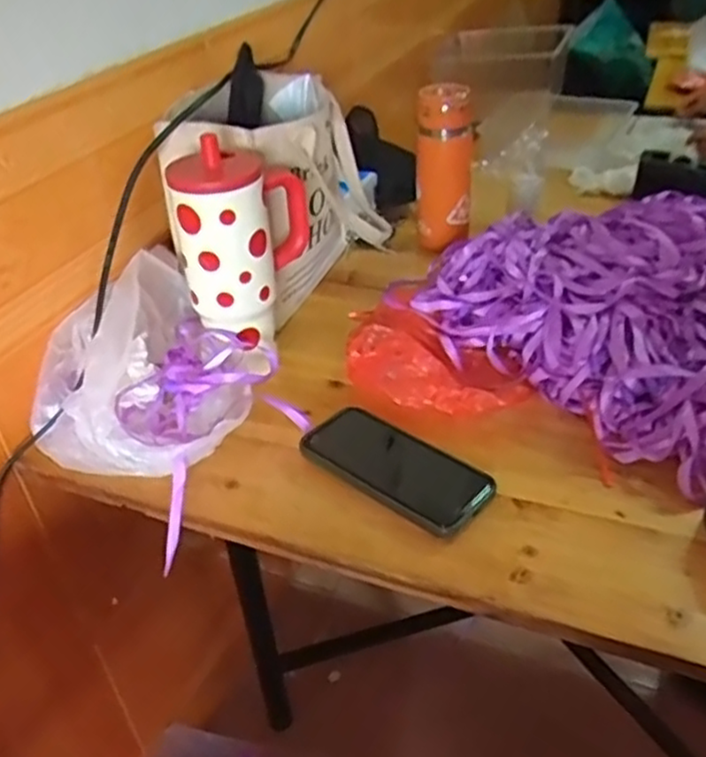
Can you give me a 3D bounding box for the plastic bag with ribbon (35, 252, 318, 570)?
[{"bbox_3d":[-0.184,-0.004,0.667,0.238,0.113,0.213,27,46,34],"label":"plastic bag with ribbon"}]

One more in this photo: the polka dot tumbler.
[{"bbox_3d":[-0.101,-0.107,0.699,0.118,0.231,0.102,-5,37,-1],"label":"polka dot tumbler"}]

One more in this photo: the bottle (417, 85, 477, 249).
[{"bbox_3d":[0.119,-0.260,0.910,0.070,0.209,0.074,1,37,7],"label":"bottle"}]

